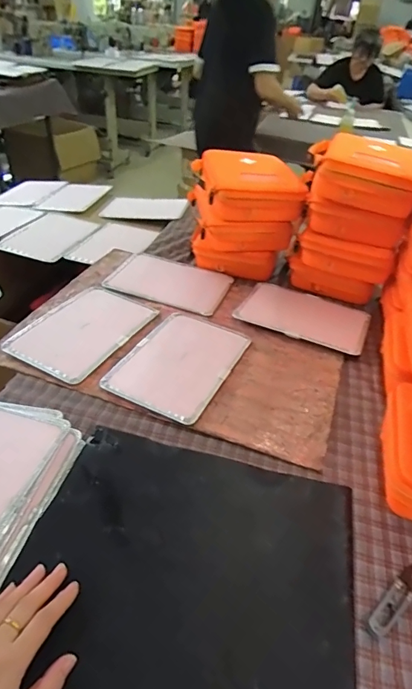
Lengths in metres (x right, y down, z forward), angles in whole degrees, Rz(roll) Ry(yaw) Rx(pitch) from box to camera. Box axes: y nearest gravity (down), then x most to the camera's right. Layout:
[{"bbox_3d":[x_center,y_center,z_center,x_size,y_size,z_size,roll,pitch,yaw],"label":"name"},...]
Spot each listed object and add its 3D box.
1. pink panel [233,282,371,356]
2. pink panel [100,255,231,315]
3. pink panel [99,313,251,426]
[{"bbox_3d":[0.199,-0.062,0.847,0.242,0.015,0.164,20,43,19],"label":"pink panel"},{"bbox_3d":[-0.081,-0.137,0.910,0.246,0.010,0.164,15,42,14],"label":"pink panel"},{"bbox_3d":[-0.042,0.026,0.711,0.166,0.013,0.233,20,43,20],"label":"pink panel"}]

